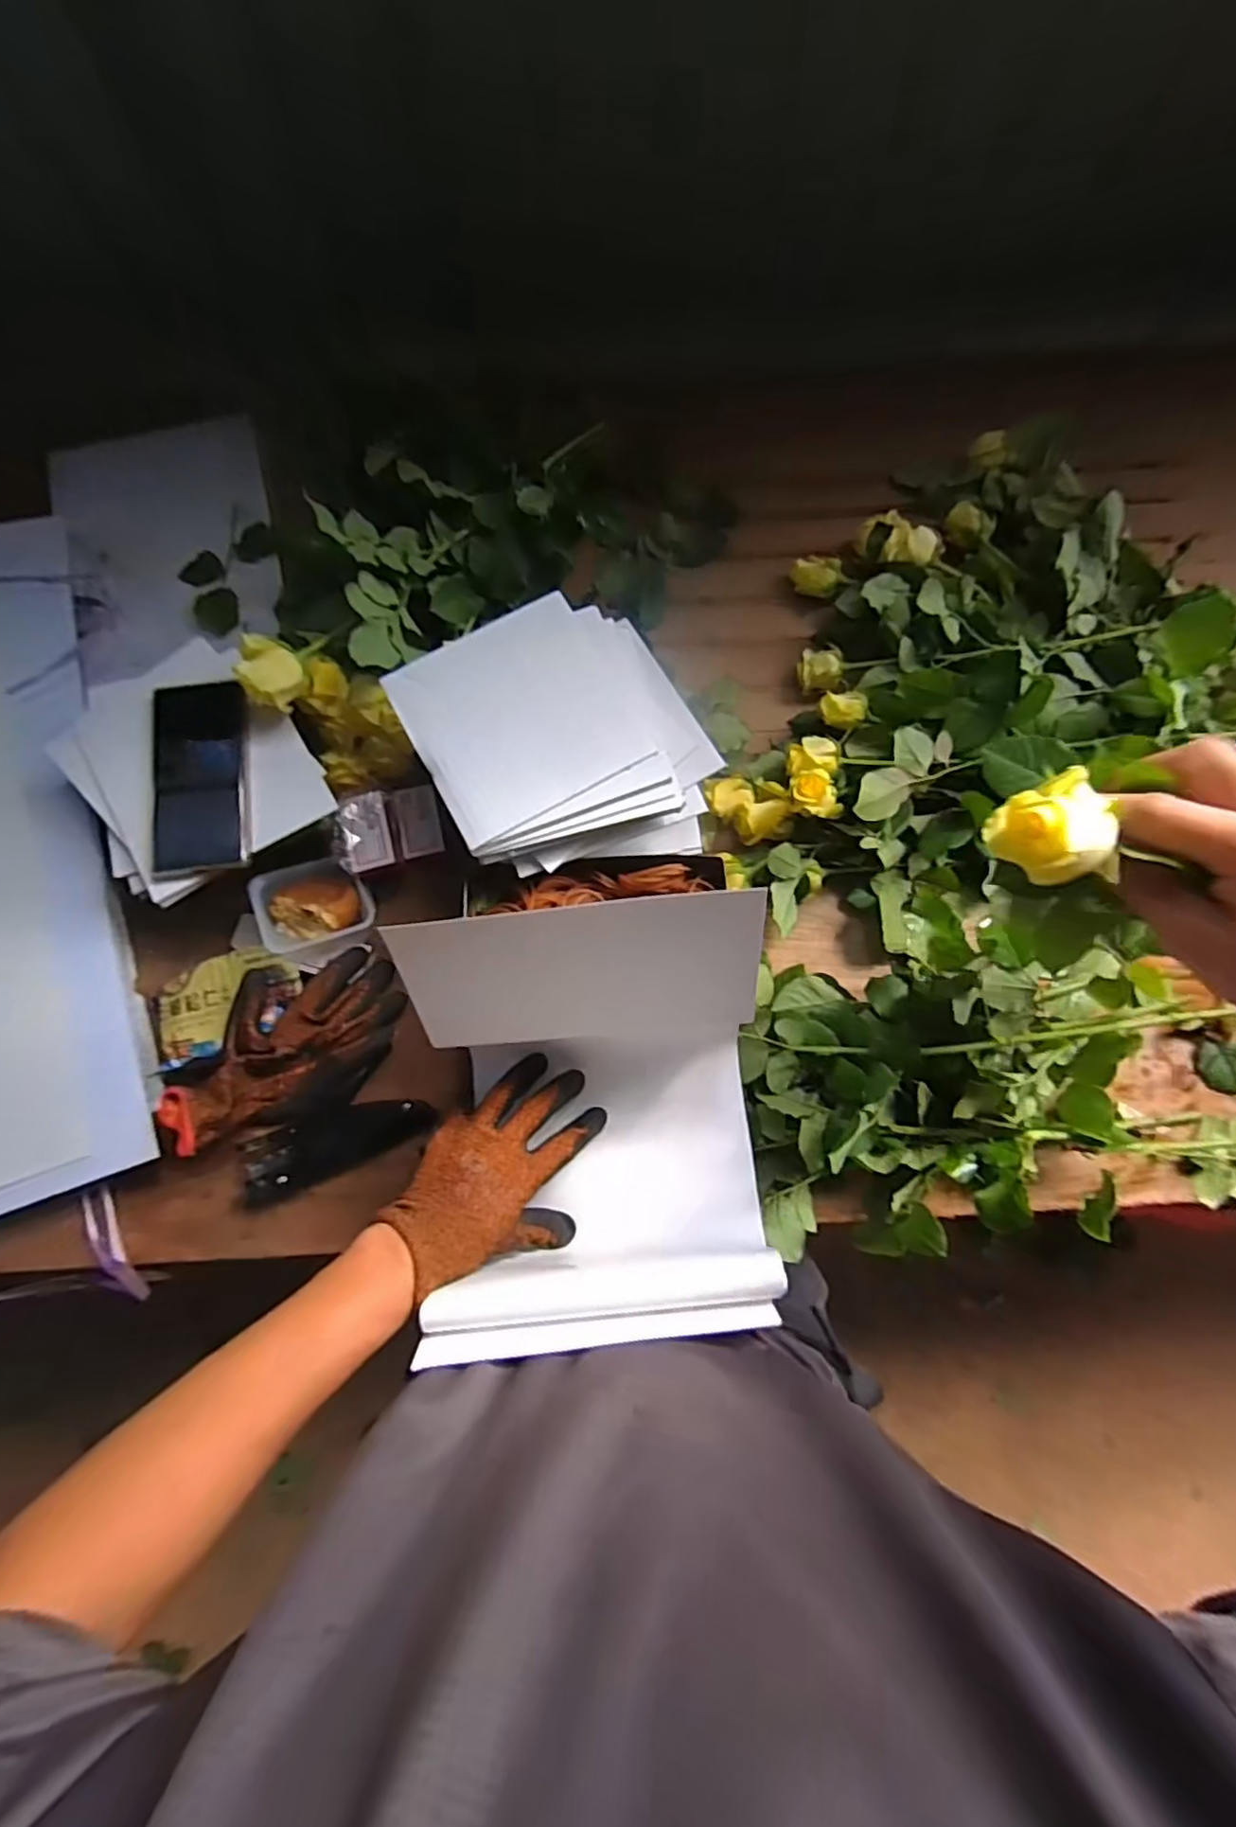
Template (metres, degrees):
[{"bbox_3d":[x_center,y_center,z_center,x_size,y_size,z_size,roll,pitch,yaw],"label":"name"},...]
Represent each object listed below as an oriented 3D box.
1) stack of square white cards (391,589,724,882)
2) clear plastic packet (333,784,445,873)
[{"bbox_3d":[-0.040,-0.130,0.494,0.195,0.035,0.208,-28,82,-5],"label":"stack of square white cards"},{"bbox_3d":[-0.204,-0.078,0.581,0.096,0.017,0.064,-20,107,-38],"label":"clear plastic packet"}]

